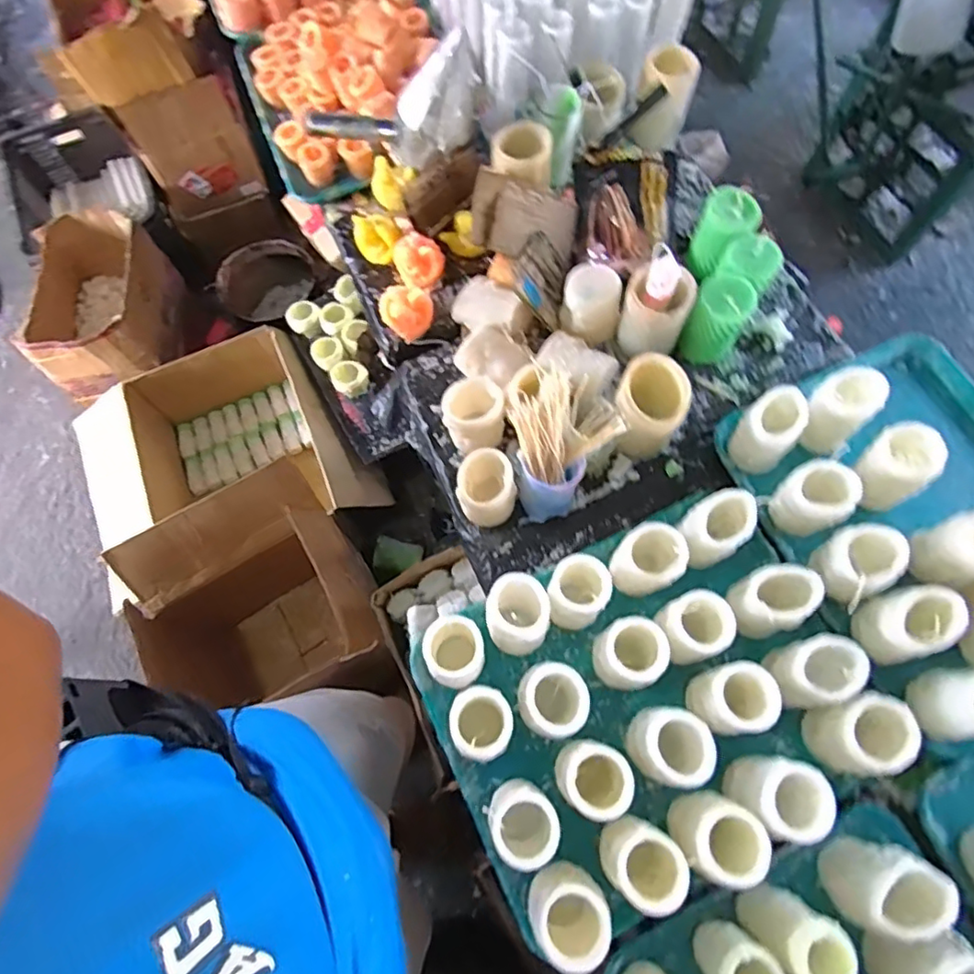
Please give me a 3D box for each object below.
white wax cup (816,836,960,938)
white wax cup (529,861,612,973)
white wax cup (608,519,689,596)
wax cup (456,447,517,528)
[{"bbox_3d":[0.368,0.370,0.546,0.068,0.093,0.064,-1,66,2],"label":"white wax cup"},{"bbox_3d":[0.075,0.388,0.540,0.062,0.115,0.068,-1,66,2],"label":"white wax cup"},{"bbox_3d":[0.178,0.087,0.657,0.067,0.095,0.070,-1,66,2],"label":"white wax cup"},{"bbox_3d":[0.000,0.004,0.708,0.068,0.088,0.067,-8,66,-1],"label":"wax cup"}]

